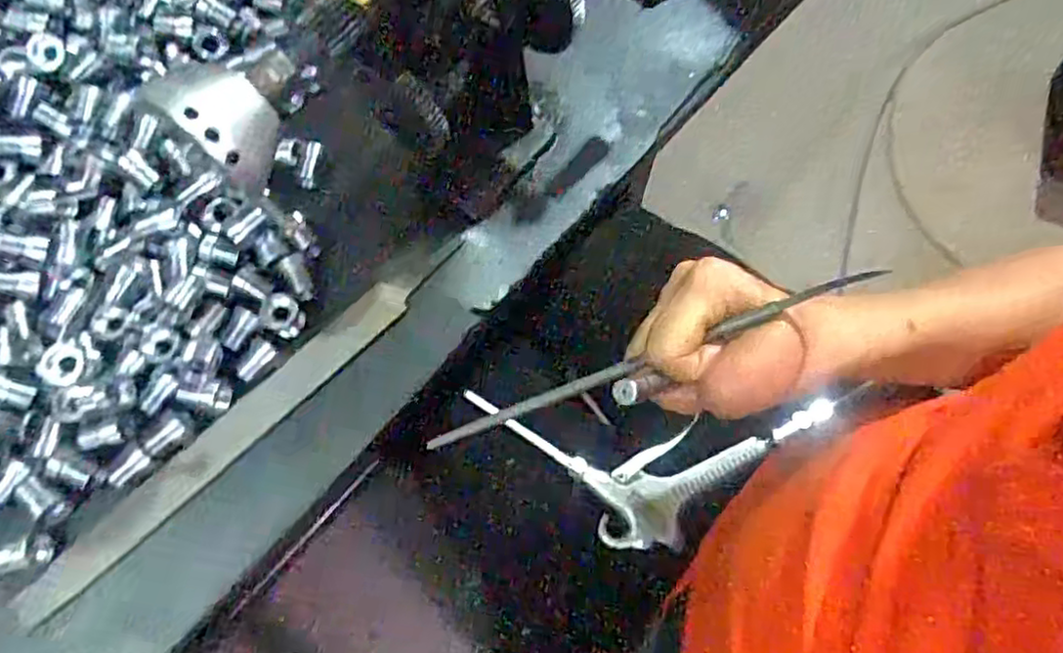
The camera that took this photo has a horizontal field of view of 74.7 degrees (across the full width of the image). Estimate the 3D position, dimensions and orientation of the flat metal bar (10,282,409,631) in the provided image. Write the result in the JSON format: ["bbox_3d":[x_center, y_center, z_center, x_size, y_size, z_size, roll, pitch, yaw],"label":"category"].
[{"bbox_3d":[-0.171,0.060,0.383,0.250,0.010,0.025,-42,88,-13],"label":"flat metal bar"}]

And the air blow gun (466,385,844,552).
[{"bbox_3d":[0.072,0.091,0.440,0.220,0.034,0.089,2,70,-1],"label":"air blow gun"}]

